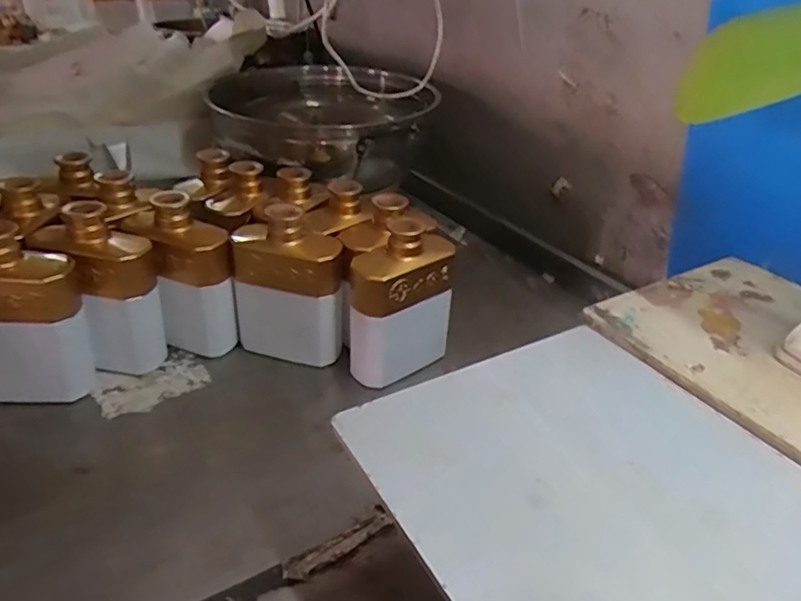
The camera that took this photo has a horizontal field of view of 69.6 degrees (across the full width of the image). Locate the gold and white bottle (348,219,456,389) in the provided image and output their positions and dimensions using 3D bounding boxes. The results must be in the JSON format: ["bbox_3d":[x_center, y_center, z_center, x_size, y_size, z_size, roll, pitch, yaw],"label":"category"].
[{"bbox_3d":[-0.001,0.006,0.582,0.100,0.162,0.058,-20,39,-28],"label":"gold and white bottle"}]

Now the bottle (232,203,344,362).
[{"bbox_3d":[-0.115,-0.011,0.619,0.119,0.173,0.050,6,33,10],"label":"bottle"}]

